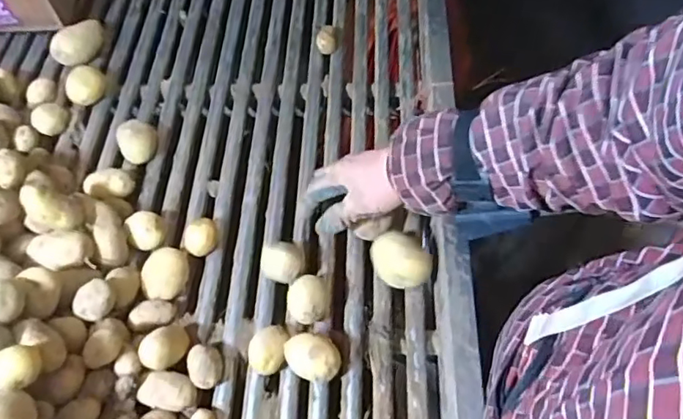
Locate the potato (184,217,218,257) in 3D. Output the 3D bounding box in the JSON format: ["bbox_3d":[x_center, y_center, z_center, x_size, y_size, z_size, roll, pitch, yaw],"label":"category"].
[{"bbox_3d":[-0.151,0.032,0.603,0.037,0.032,0.031,-25,58,-15],"label":"potato"}]

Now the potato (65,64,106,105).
[{"bbox_3d":[-0.327,-0.158,0.711,0.047,0.036,0.031,-29,59,-17],"label":"potato"}]

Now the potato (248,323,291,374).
[{"bbox_3d":[-0.070,0.137,0.536,0.033,0.035,0.044,5,55,5],"label":"potato"}]

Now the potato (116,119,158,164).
[{"bbox_3d":[-0.244,-0.082,0.669,0.044,0.031,0.046,-1,55,1],"label":"potato"}]

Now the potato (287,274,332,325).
[{"bbox_3d":[-0.032,0.093,0.557,0.042,0.039,0.048,-7,55,-2],"label":"potato"}]

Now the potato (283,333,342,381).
[{"bbox_3d":[-0.027,0.142,0.528,0.054,0.038,0.038,10,56,9],"label":"potato"}]

